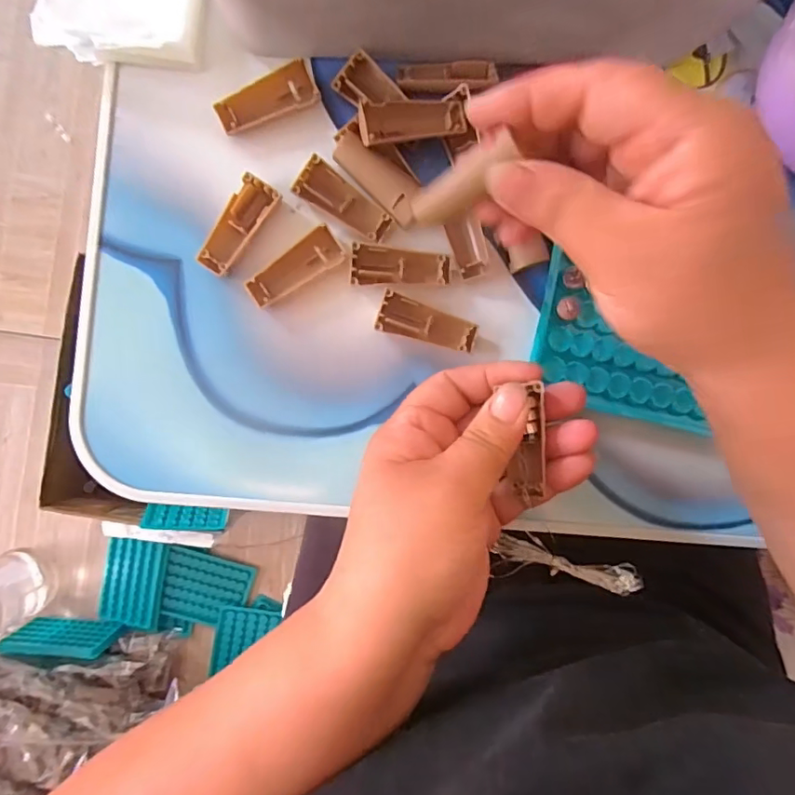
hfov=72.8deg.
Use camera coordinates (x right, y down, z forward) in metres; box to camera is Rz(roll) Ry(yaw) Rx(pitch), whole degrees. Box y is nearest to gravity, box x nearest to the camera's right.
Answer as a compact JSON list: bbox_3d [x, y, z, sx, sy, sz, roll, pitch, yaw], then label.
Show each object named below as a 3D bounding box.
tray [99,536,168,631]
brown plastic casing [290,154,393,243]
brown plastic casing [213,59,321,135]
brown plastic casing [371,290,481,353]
[{"bbox_3d":[-0.366,0.257,0.749,0.084,0.015,0.116,9,89,-3],"label":"tray"},{"bbox_3d":[-0.026,-0.094,0.261,0.049,0.007,0.019,37,88,-2],"label":"brown plastic casing"},{"bbox_3d":[-0.065,-0.147,0.266,0.050,0.011,0.019,-28,91,-3],"label":"brown plastic casing"},{"bbox_3d":[0.015,-0.036,0.264,0.049,0.006,0.019,16,88,-3],"label":"brown plastic casing"}]

